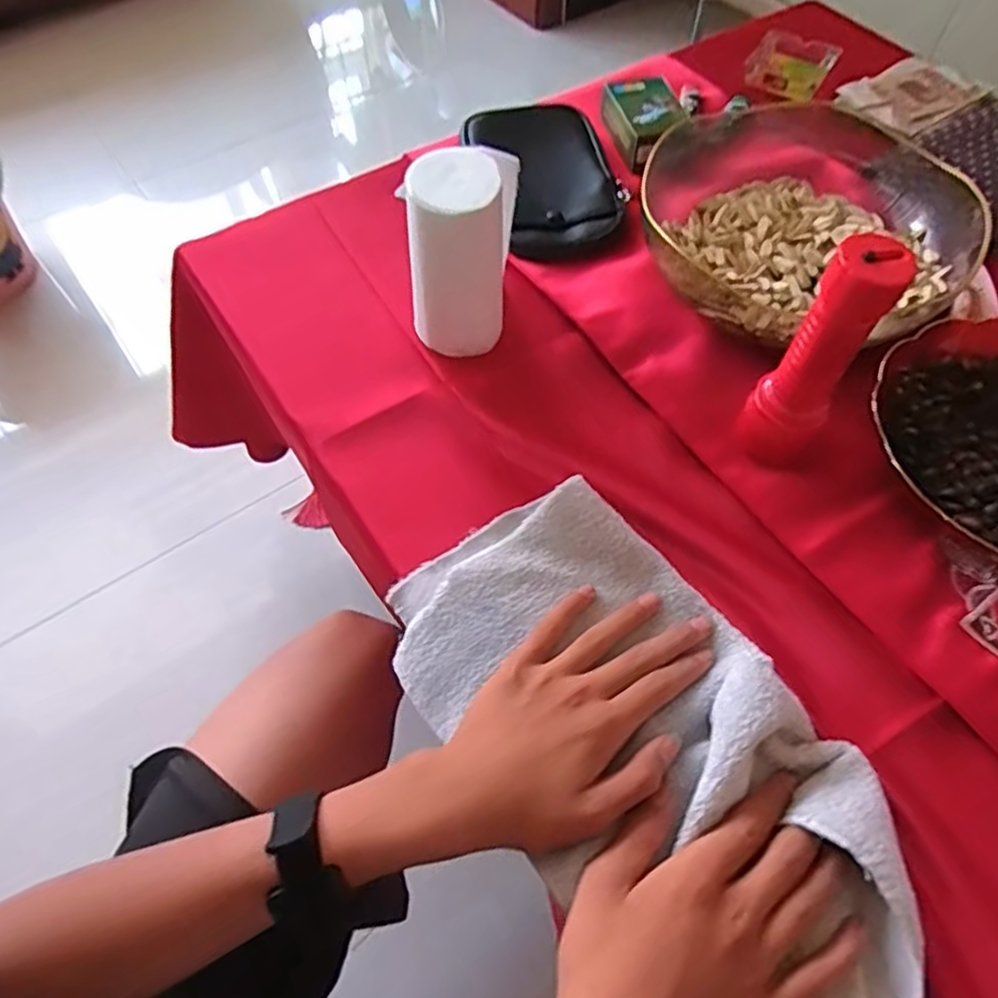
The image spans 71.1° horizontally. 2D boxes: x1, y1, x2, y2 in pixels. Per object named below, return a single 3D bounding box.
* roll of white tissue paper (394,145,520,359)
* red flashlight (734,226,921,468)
[{"bbox_3d":[-0.025,-0.171,0.489,0.065,0.133,0.070,-1,61,1],"label":"roll of white tissue paper"},{"bbox_3d":[0.188,-0.082,0.418,0.044,0.155,0.047,-1,61,1],"label":"red flashlight"}]

